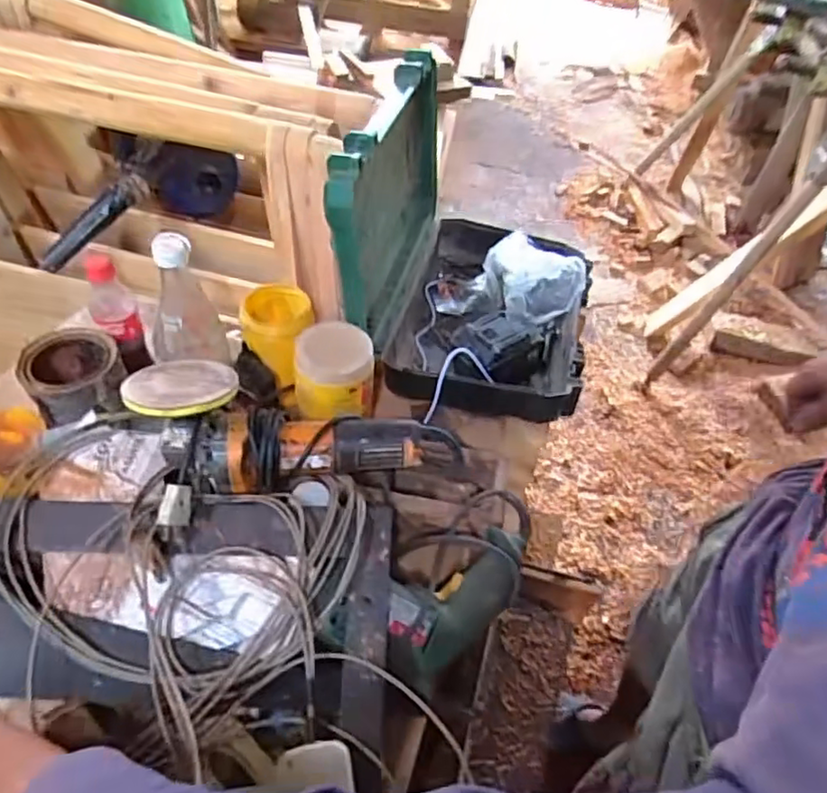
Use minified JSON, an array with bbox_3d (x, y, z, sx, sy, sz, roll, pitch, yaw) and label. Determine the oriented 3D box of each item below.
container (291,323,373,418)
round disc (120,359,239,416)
[{"bbox_3d":[-0.093,-0.033,0.740,0.094,0.080,0.090,1,49,-6],"label":"container"},{"bbox_3d":[-0.226,-0.012,0.605,0.102,0.010,0.098,-1,30,-9],"label":"round disc"}]

